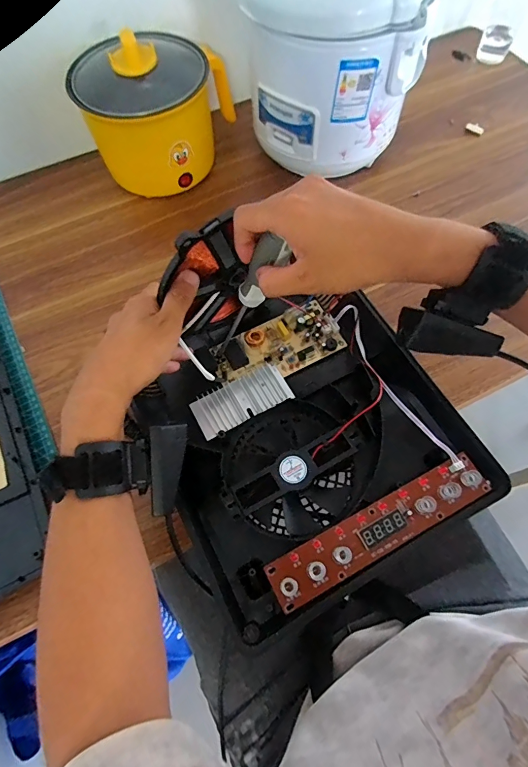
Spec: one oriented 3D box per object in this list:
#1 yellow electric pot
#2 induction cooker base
[{"bbox_3d":[-0.143,-0.365,0.533,0.137,0.153,0.177,22,67,12],"label":"yellow electric pot"},{"bbox_3d":[0.034,0.043,0.395,0.274,0.052,0.292,-26,66,-10],"label":"induction cooker base"}]

